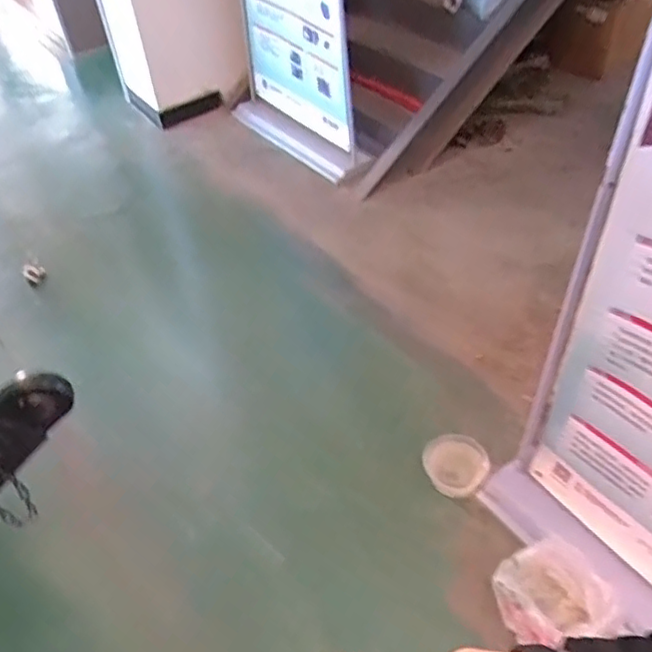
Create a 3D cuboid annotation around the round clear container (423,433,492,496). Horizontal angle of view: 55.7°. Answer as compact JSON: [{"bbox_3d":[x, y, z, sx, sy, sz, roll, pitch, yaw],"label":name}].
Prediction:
[{"bbox_3d":[0.357,0.376,1.692,0.153,0.071,0.161,-3,44,3],"label":"round clear container"}]

